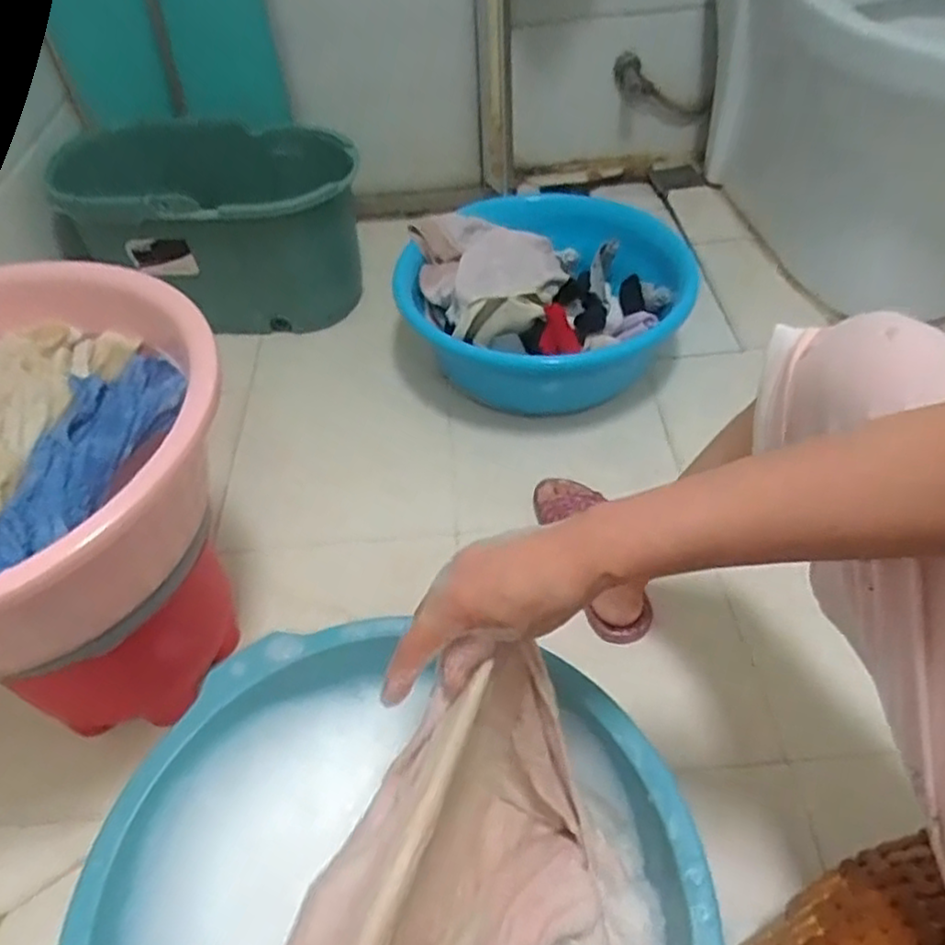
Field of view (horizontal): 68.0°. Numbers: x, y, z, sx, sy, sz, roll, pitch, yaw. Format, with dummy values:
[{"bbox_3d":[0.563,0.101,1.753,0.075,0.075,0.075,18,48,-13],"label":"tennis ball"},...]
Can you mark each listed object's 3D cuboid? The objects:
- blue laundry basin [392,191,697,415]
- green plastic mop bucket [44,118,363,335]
[{"bbox_3d":[0.087,-0.235,1.003,0.369,0.155,0.360,-3,49,3],"label":"blue laundry basin"},{"bbox_3d":[-0.390,-0.358,1.104,0.425,0.272,0.178,-5,48,0],"label":"green plastic mop bucket"}]

